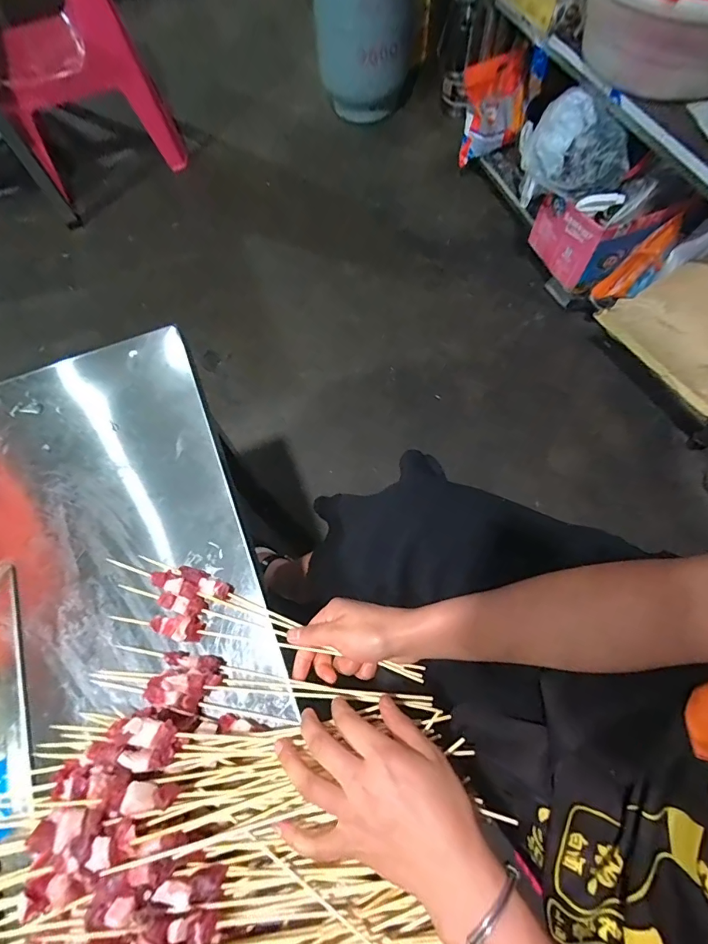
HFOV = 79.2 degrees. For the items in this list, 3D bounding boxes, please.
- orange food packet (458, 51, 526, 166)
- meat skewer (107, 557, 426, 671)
[{"bbox_3d":[0.392,-1.014,1.216,0.167,0.261,0.083,1,68,3],"label":"orange food packet"},{"bbox_3d":[-0.083,0.132,0.409,0.307,0.021,0.026,20,70,4],"label":"meat skewer"}]

